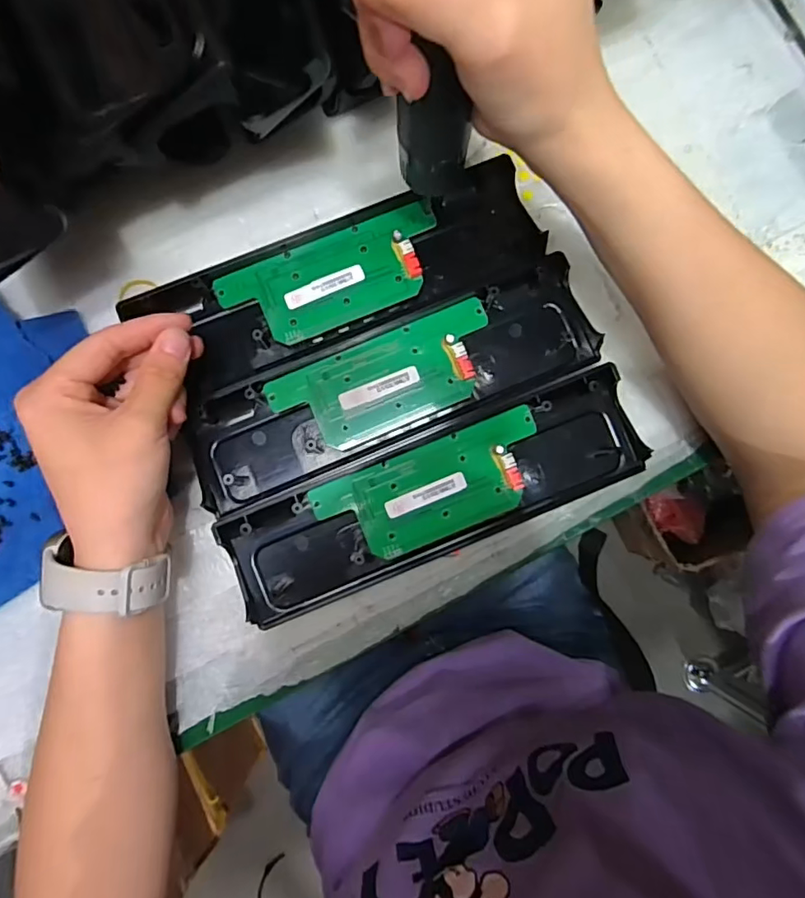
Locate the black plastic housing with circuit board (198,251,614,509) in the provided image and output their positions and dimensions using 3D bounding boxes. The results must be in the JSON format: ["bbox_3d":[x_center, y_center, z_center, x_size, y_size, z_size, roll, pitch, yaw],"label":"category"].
[{"bbox_3d":[-0.006,-0.038,0.314,0.243,0.018,0.069,-22,87,-2],"label":"black plastic housing with circuit board"}]

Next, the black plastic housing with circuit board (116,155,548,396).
[{"bbox_3d":[-0.032,-0.103,0.319,0.236,0.015,0.068,-22,84,-3],"label":"black plastic housing with circuit board"}]

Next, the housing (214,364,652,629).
[{"bbox_3d":[0.021,0.027,0.305,0.245,0.015,0.065,-22,87,-2],"label":"housing"}]

